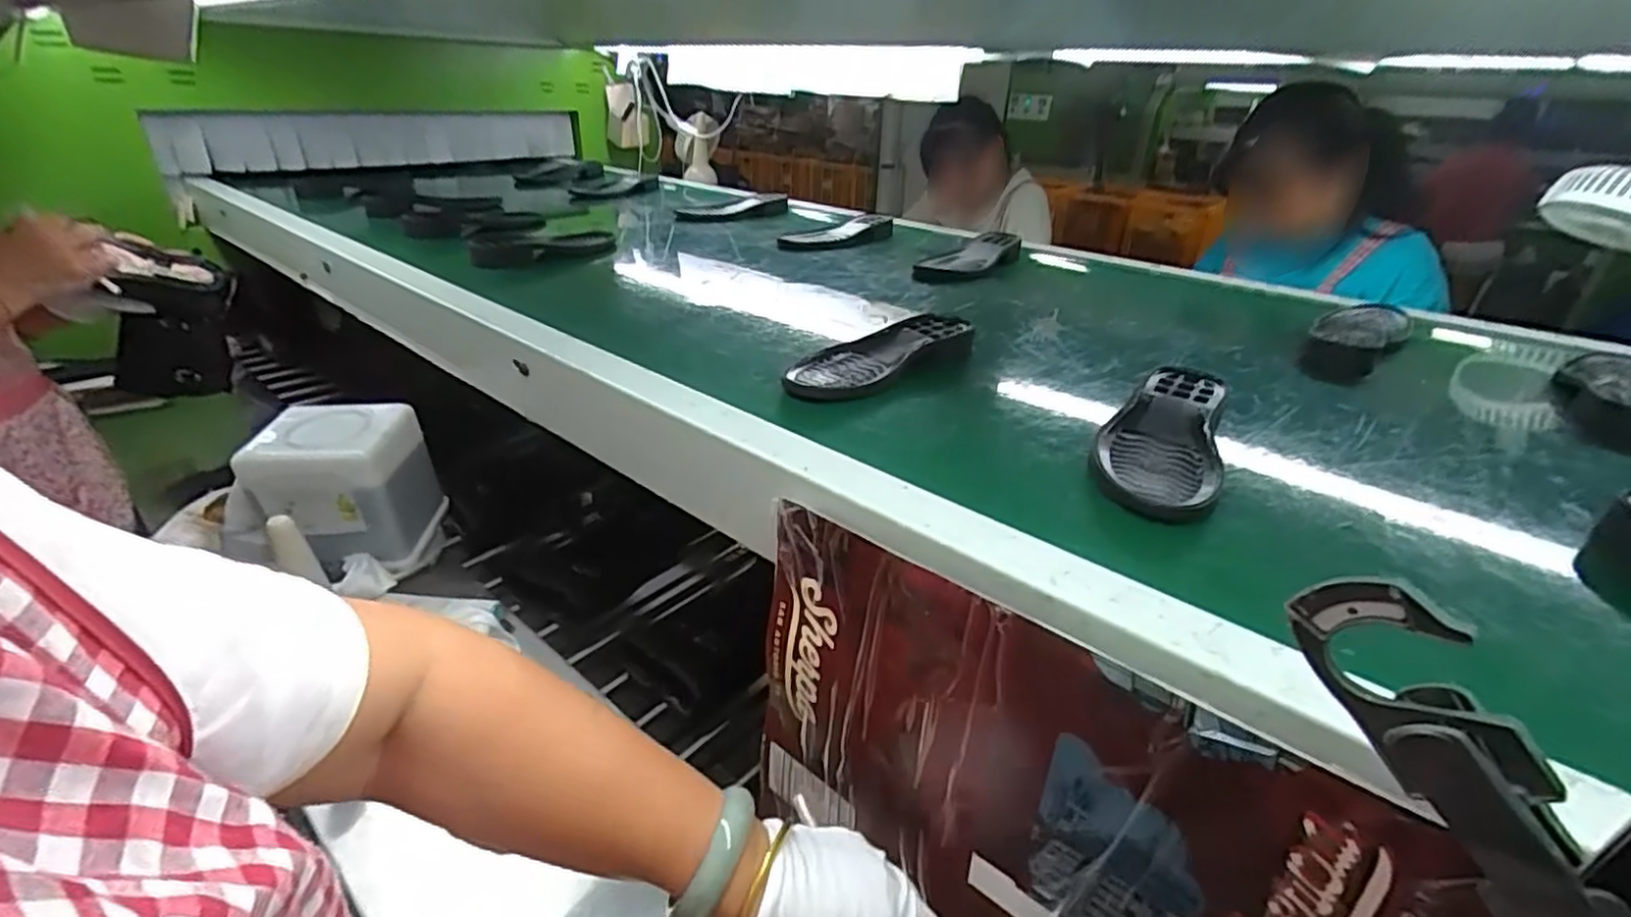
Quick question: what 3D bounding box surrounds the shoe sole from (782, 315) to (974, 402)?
[{"bbox_3d":[0.055,-0.087,0.623,0.076,0.035,0.207,26,38,37],"label":"shoe sole"}]

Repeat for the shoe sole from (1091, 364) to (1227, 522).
[{"bbox_3d":[0.248,-0.014,0.503,0.075,0.032,0.214,15,32,23],"label":"shoe sole"}]

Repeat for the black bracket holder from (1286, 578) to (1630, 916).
[{"bbox_3d":[0.202,0.094,0.221,0.021,0.041,0.124,-26,82,-39],"label":"black bracket holder"}]

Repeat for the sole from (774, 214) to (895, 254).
[{"bbox_3d":[0.038,-0.375,1.161,0.109,0.032,0.319,21,35,31],"label":"sole"}]

